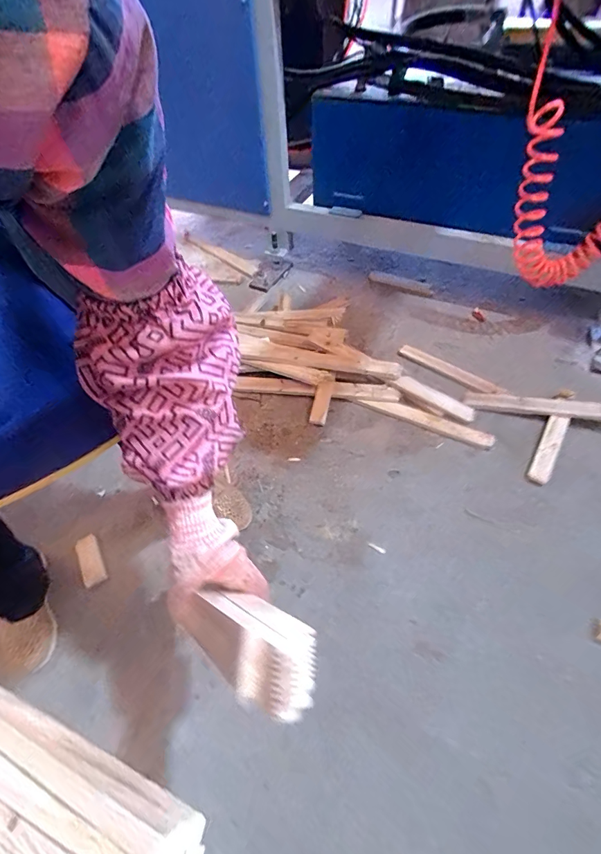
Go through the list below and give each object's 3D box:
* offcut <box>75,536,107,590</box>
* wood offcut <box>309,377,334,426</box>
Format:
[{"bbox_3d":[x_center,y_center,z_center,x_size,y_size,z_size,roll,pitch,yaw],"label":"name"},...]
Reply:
[{"bbox_3d":[-0.432,0.272,0.817,0.041,0.014,0.099,-25,55,-18],"label":"offcut"},{"bbox_3d":[0.055,-0.067,1.054,0.044,0.015,0.138,11,67,10],"label":"wood offcut"}]

